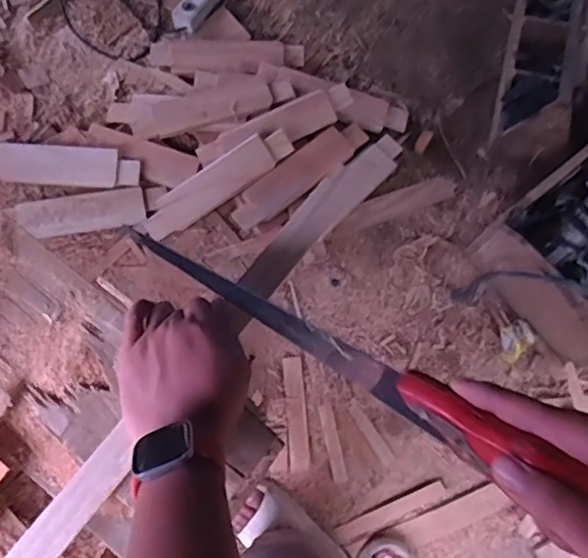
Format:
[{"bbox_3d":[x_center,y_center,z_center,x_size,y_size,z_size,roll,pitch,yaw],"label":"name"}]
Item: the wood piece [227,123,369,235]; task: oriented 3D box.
[{"bbox_3d":[0.011,-0.231,1.342,0.341,0.018,0.081,-39,94,-7],"label":"wood piece"}]

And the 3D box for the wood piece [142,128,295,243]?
[{"bbox_3d":[-0.166,-0.207,1.314,0.354,0.022,0.083,-34,99,3],"label":"wood piece"}]

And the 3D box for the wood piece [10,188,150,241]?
[{"bbox_3d":[-0.454,-0.140,1.307,0.262,0.023,0.079,-10,90,-14],"label":"wood piece"}]

